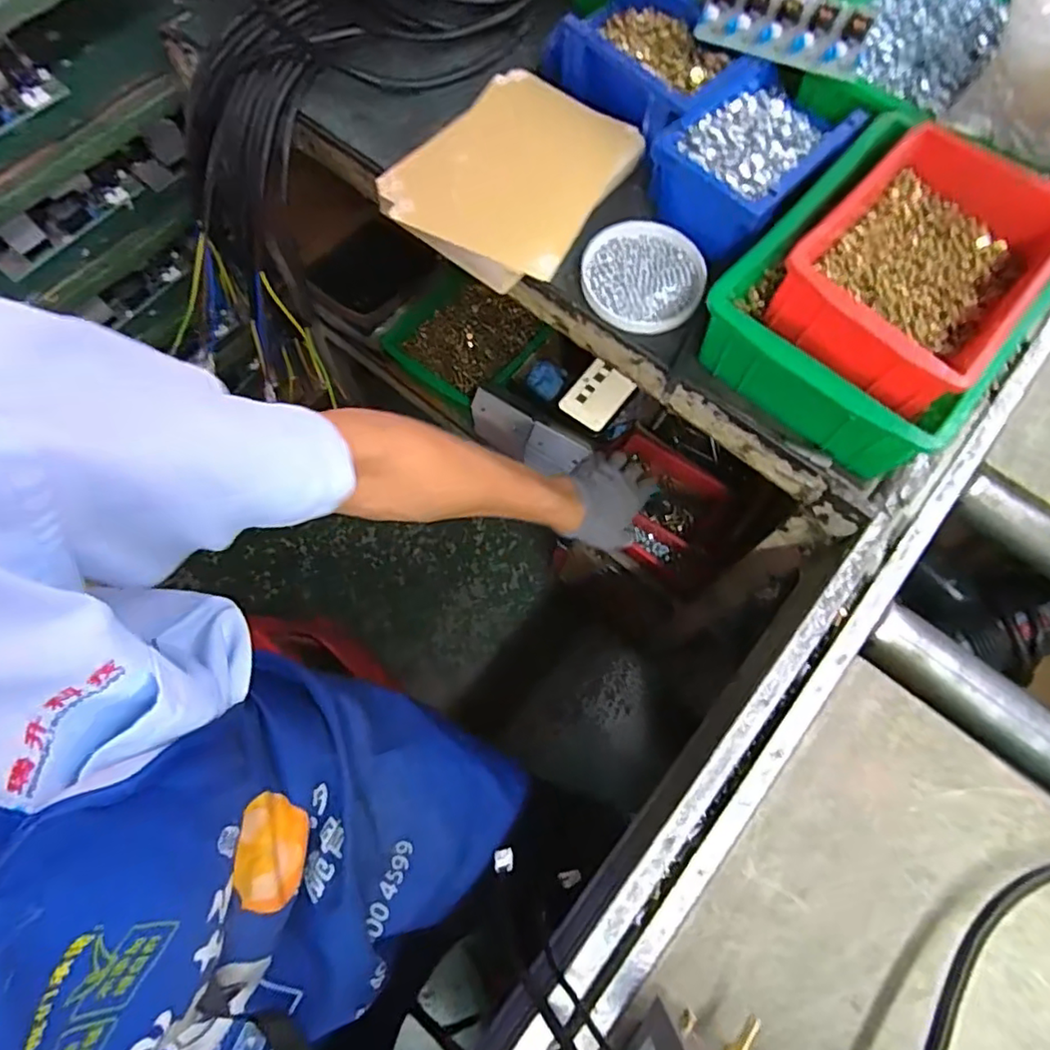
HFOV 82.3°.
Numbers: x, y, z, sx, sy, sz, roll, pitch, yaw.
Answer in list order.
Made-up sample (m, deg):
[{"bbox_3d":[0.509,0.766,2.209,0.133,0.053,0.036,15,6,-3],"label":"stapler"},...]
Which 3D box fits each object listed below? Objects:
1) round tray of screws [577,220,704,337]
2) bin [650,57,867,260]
[{"bbox_3d":[0.096,-0.201,0.488,0.096,0.017,0.104,0,72,0],"label":"round tray of screws"},{"bbox_3d":[0.183,-0.291,0.484,0.161,0.067,0.106,-43,77,-12],"label":"bin"}]

